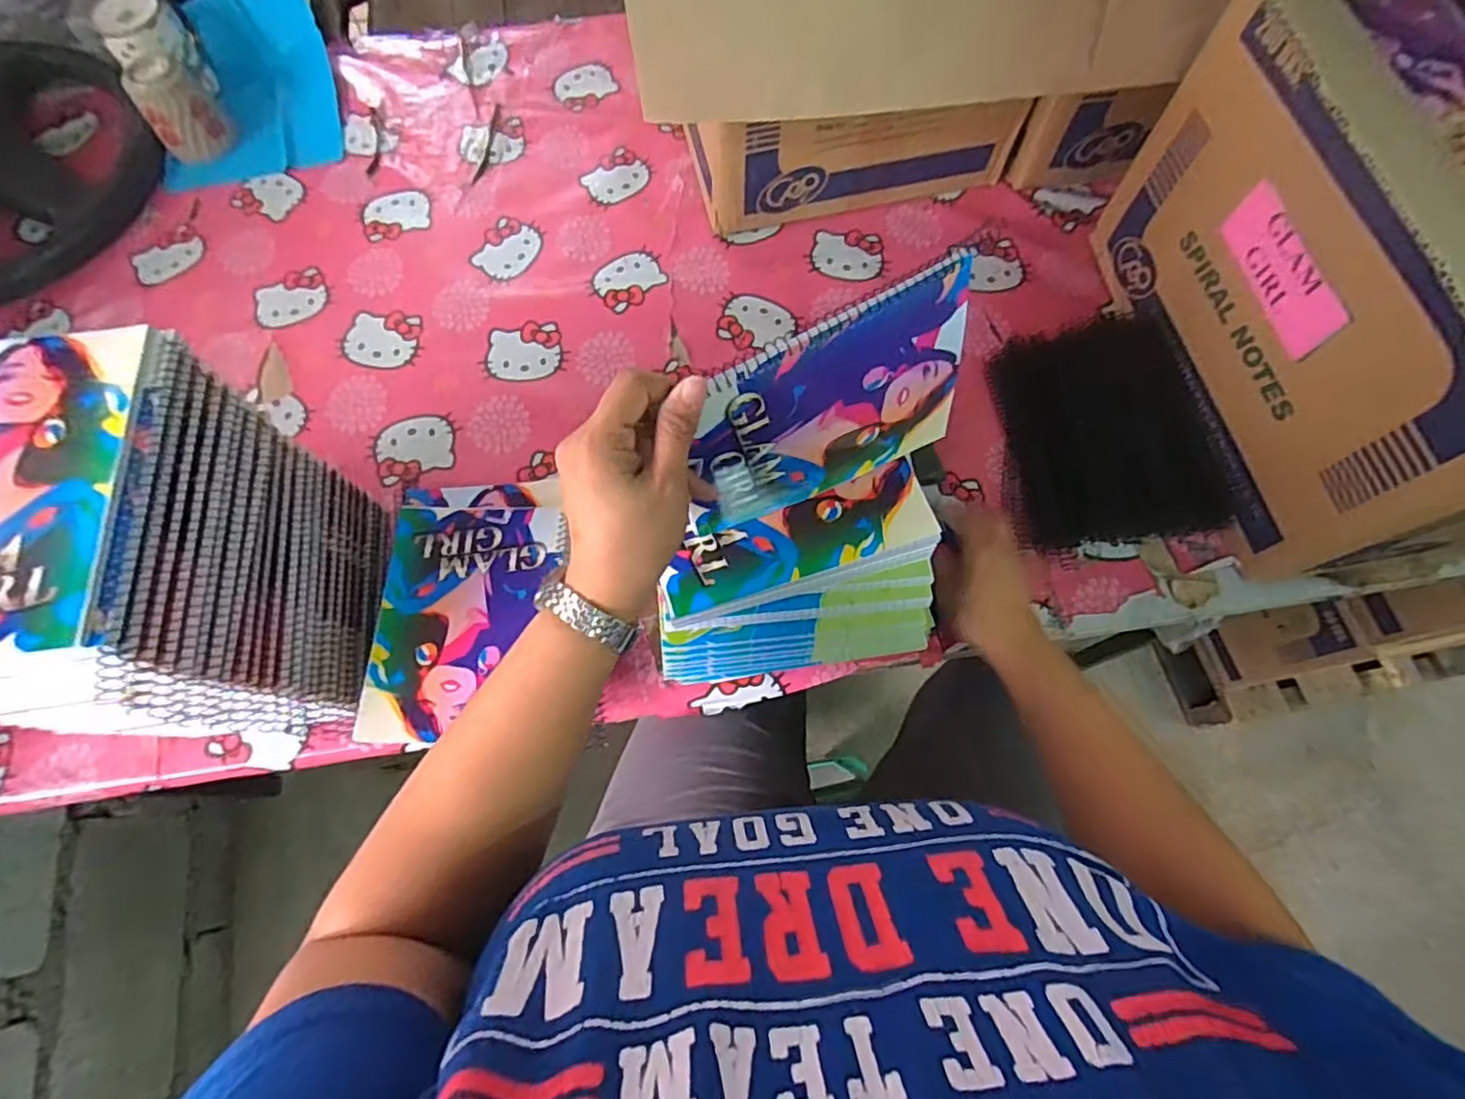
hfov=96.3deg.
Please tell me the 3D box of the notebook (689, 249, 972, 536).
[{"bbox_3d":[0.063,-0.086,0.414,0.182,0.151,0.013,-26,60,-9],"label":"notebook"}]

